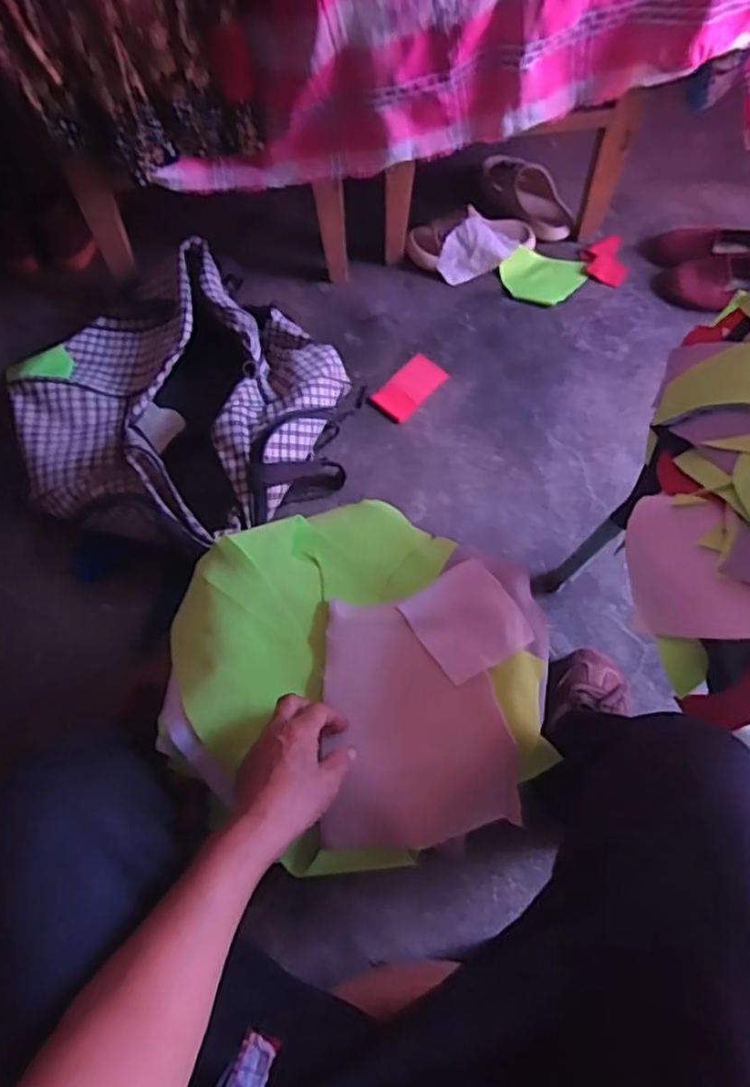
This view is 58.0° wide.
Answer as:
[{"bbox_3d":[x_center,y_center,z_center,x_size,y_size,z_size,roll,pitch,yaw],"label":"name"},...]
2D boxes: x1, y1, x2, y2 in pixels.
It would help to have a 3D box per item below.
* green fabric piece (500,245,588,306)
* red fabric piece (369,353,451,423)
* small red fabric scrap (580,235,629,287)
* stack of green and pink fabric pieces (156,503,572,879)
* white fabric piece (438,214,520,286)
[{"bbox_3d":[0.274,-0.432,1.095,0.138,0.026,0.087,5,65,2],"label":"green fabric piece"},{"bbox_3d":[0.050,-0.231,1.005,0.058,0.009,0.113,40,71,16],"label":"red fabric piece"},{"bbox_3d":[0.383,-0.467,1.118,0.073,0.016,0.088,-10,66,-5],"label":"small red fabric scrap"},{"bbox_3d":[-0.012,0.112,0.587,0.323,0.056,0.297,0,65,-1],"label":"stack of green and pink fabric pieces"},{"bbox_3d":[0.156,-0.472,1.086,0.117,0.090,0.027,-35,30,14],"label":"white fabric piece"}]

